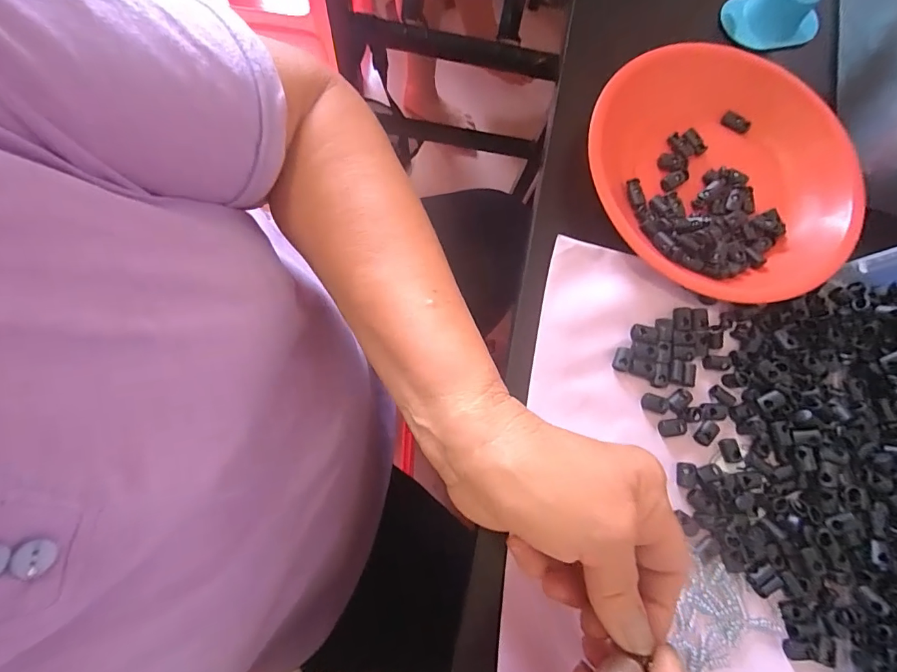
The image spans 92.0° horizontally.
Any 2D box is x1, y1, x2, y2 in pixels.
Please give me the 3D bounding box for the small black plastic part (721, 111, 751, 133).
[{"bbox_3d":[0.221,-0.164,0.333,0.022,0.006,0.010,26,77,6],"label":"small black plastic part"}]

